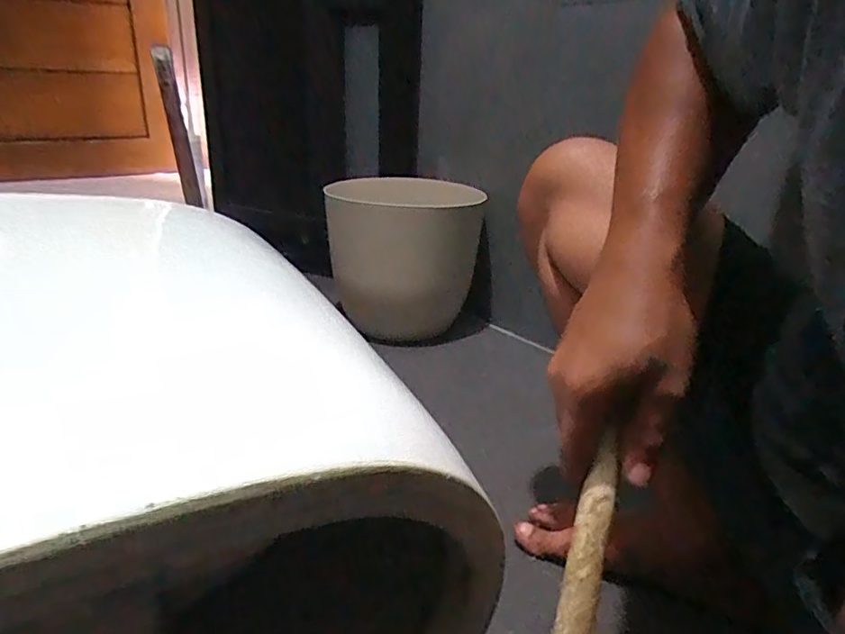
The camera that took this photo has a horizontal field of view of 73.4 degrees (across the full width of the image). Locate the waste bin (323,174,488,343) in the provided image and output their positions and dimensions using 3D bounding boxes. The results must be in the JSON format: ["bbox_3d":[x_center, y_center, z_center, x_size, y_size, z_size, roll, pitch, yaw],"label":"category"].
[{"bbox_3d":[-0.049,-0.121,1.116,0.264,0.268,0.292,-2,21,-11],"label":"waste bin"}]

